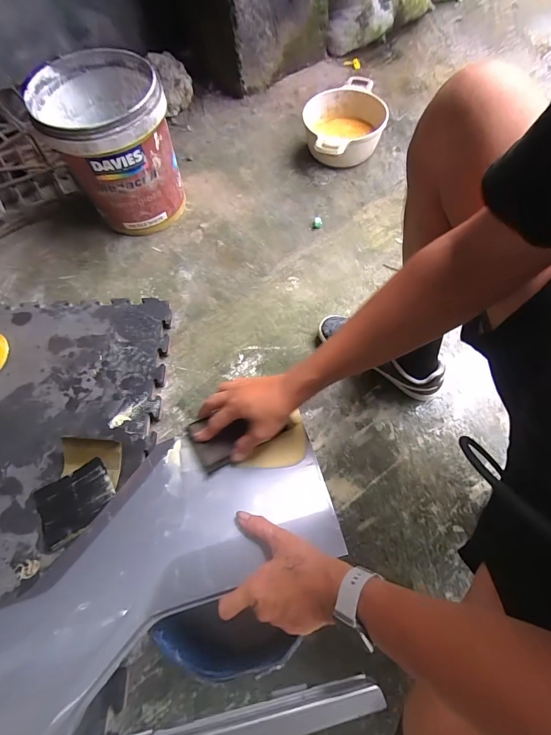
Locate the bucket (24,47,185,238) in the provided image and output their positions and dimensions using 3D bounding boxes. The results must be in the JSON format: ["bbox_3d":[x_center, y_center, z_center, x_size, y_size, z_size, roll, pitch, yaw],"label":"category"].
[{"bbox_3d":[-0.405,-0.563,0.928,0.267,0.319,0.311,-28,66,-10],"label":"bucket"}]

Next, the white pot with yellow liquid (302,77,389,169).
[{"bbox_3d":[0.211,-0.730,1.083,0.236,0.118,0.361,26,69,15],"label":"white pot with yellow liquid"}]

